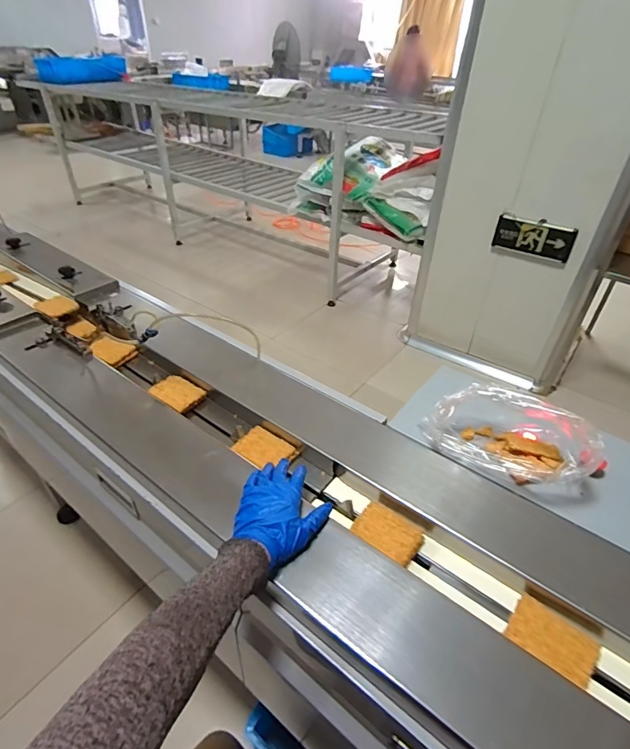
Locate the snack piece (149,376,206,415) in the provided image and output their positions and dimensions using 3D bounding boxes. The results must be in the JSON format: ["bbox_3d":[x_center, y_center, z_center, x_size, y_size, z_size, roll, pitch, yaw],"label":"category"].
[{"bbox_3d":[-0.262,0.036,0.825,0.091,0.015,0.066,25,44,26],"label":"snack piece"}]

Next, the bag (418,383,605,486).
[{"bbox_3d":[0.323,0.097,0.726,0.257,0.125,0.161,24,44,25],"label":"bag"}]

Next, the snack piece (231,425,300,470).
[{"bbox_3d":[-0.085,0.127,0.721,0.092,0.015,0.065,25,44,25],"label":"snack piece"}]

